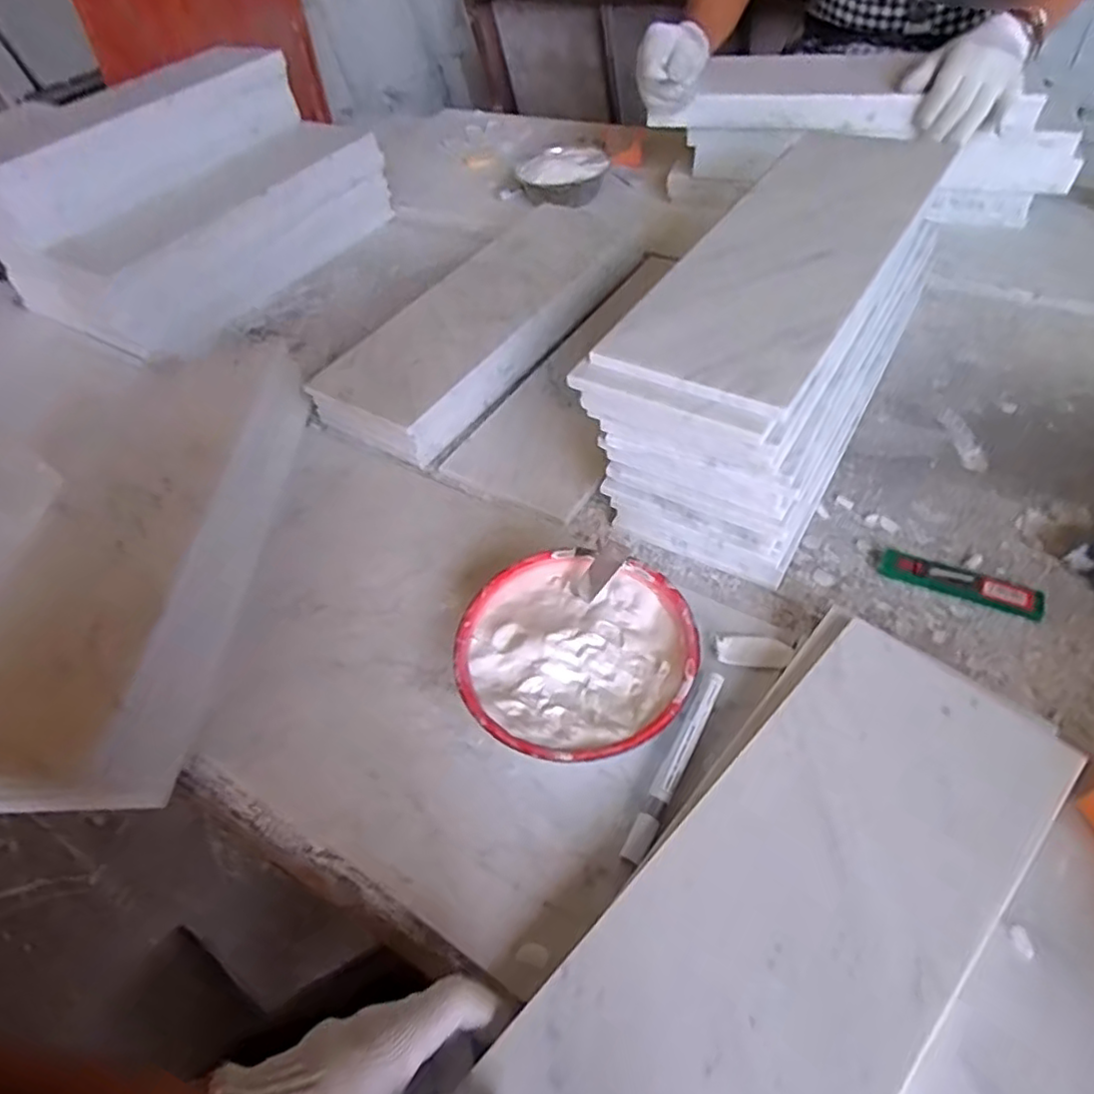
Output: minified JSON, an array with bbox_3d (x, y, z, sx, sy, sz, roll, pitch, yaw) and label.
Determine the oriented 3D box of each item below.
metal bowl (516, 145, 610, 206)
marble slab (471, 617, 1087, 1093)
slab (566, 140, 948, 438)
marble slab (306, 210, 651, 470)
[{"bbox_3d":[0.026,-0.563,1.012,0.132,0.052,0.132,-3,49,4],"label":"metal bowl"},{"bbox_3d":[0.115,0.223,0.353,0.450,0.009,0.148,-38,55,-23],"label":"marble slab"},{"bbox_3d":[0.212,-0.255,0.573,0.150,0.022,0.458,24,56,25],"label":"slab"},{"bbox_3d":[-0.063,-0.285,0.796,0.173,0.053,0.470,24,56,25],"label":"marble slab"}]

